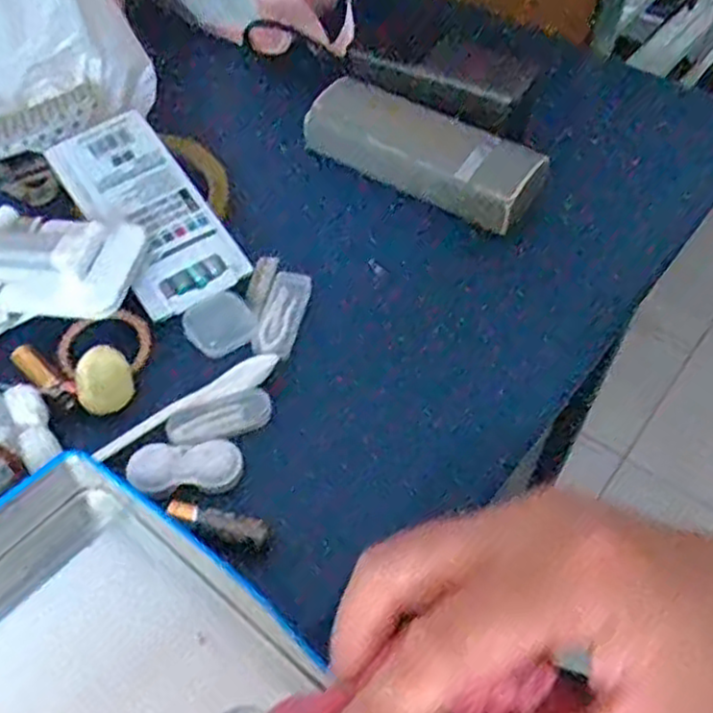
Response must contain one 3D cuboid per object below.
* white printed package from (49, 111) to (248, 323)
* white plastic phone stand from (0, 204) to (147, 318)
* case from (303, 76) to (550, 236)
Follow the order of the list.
[{"bbox_3d":[-0.128,-0.090,0.456,0.063,0.013,0.149,-31,69,-23],"label":"white printed package"},{"bbox_3d":[-0.179,-0.056,0.416,0.107,0.019,0.065,10,51,8],"label":"white plastic phone stand"},{"bbox_3d":[0.048,-0.141,0.514,0.175,0.038,0.059,32,57,24],"label":"case"}]

